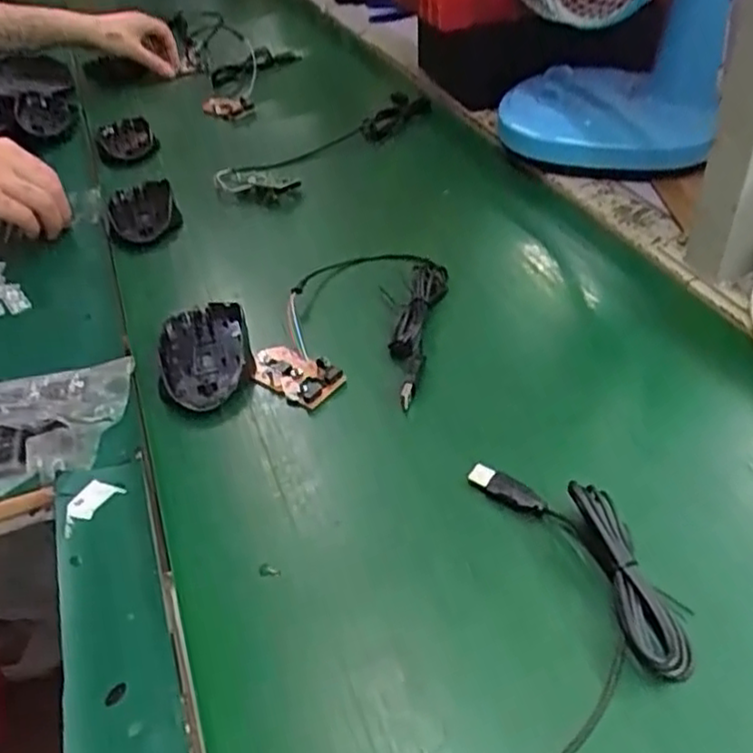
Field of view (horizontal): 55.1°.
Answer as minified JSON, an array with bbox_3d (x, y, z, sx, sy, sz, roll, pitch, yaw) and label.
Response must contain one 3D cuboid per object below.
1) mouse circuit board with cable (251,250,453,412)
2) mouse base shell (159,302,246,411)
[{"bbox_3d":[-0.014,-0.048,0.525,0.112,0.018,0.178,5,43,13],"label":"mouse circuit board with cable"},{"bbox_3d":[-0.123,-0.019,0.511,0.057,0.014,0.105,-11,42,-4],"label":"mouse base shell"}]

